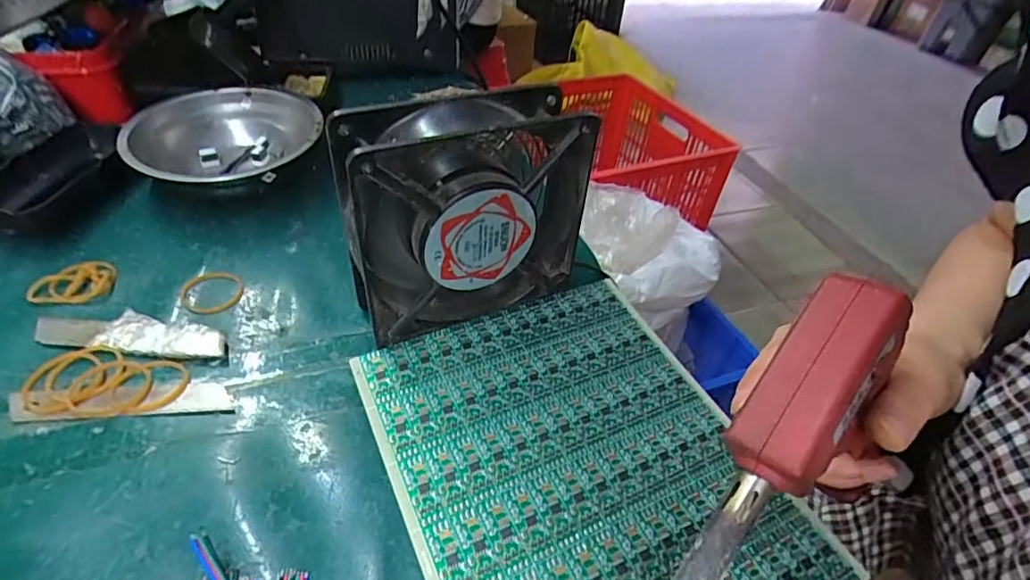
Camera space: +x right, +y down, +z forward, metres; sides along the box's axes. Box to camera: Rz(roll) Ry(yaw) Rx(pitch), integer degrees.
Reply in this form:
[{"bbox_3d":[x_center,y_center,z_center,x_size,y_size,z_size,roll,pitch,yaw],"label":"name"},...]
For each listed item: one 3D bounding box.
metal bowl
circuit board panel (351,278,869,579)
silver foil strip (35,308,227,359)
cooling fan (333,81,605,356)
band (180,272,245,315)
[{"bbox_3d":[-0.212,-0.107,0.391,0.122,0.041,0.122,4,43,-4],"label":"metal bowl"},{"bbox_3d":[0.030,0.079,0.248,0.161,0.005,0.190,-16,48,-23],"label":"circuit board panel"},{"bbox_3d":[-0.200,0.023,0.276,0.097,0.007,0.021,7,43,-1],"label":"silver foil strip"},{"bbox_3d":[-0.026,-0.037,0.277,0.120,0.118,0.040,-17,48,-23],"label":"cooling fan"},{"bbox_3d":[-0.175,0.000,0.306,0.033,0.004,0.034,4,43,-4],"label":"band"}]

